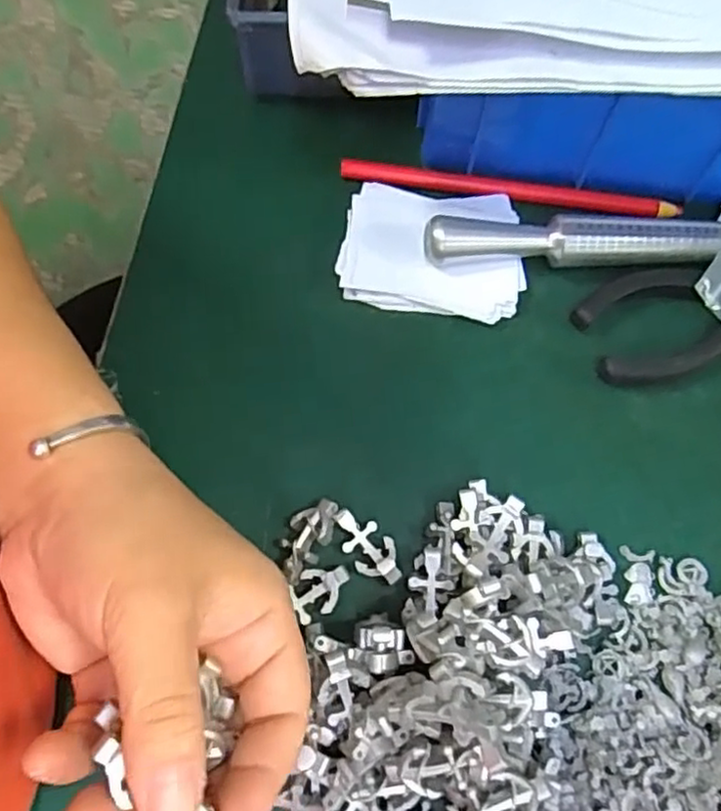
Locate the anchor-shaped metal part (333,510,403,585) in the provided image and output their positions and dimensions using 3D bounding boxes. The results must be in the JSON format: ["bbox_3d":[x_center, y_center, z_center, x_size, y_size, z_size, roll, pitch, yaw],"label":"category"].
[{"bbox_3d":[0.003,0.058,0.274,0.034,0.008,0.017,40,74,13],"label":"anchor-shaped metal part"}]

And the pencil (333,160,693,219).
[{"bbox_3d":[0.073,-0.107,0.335,0.165,0.009,0.012,8,70,3],"label":"pencil"}]

